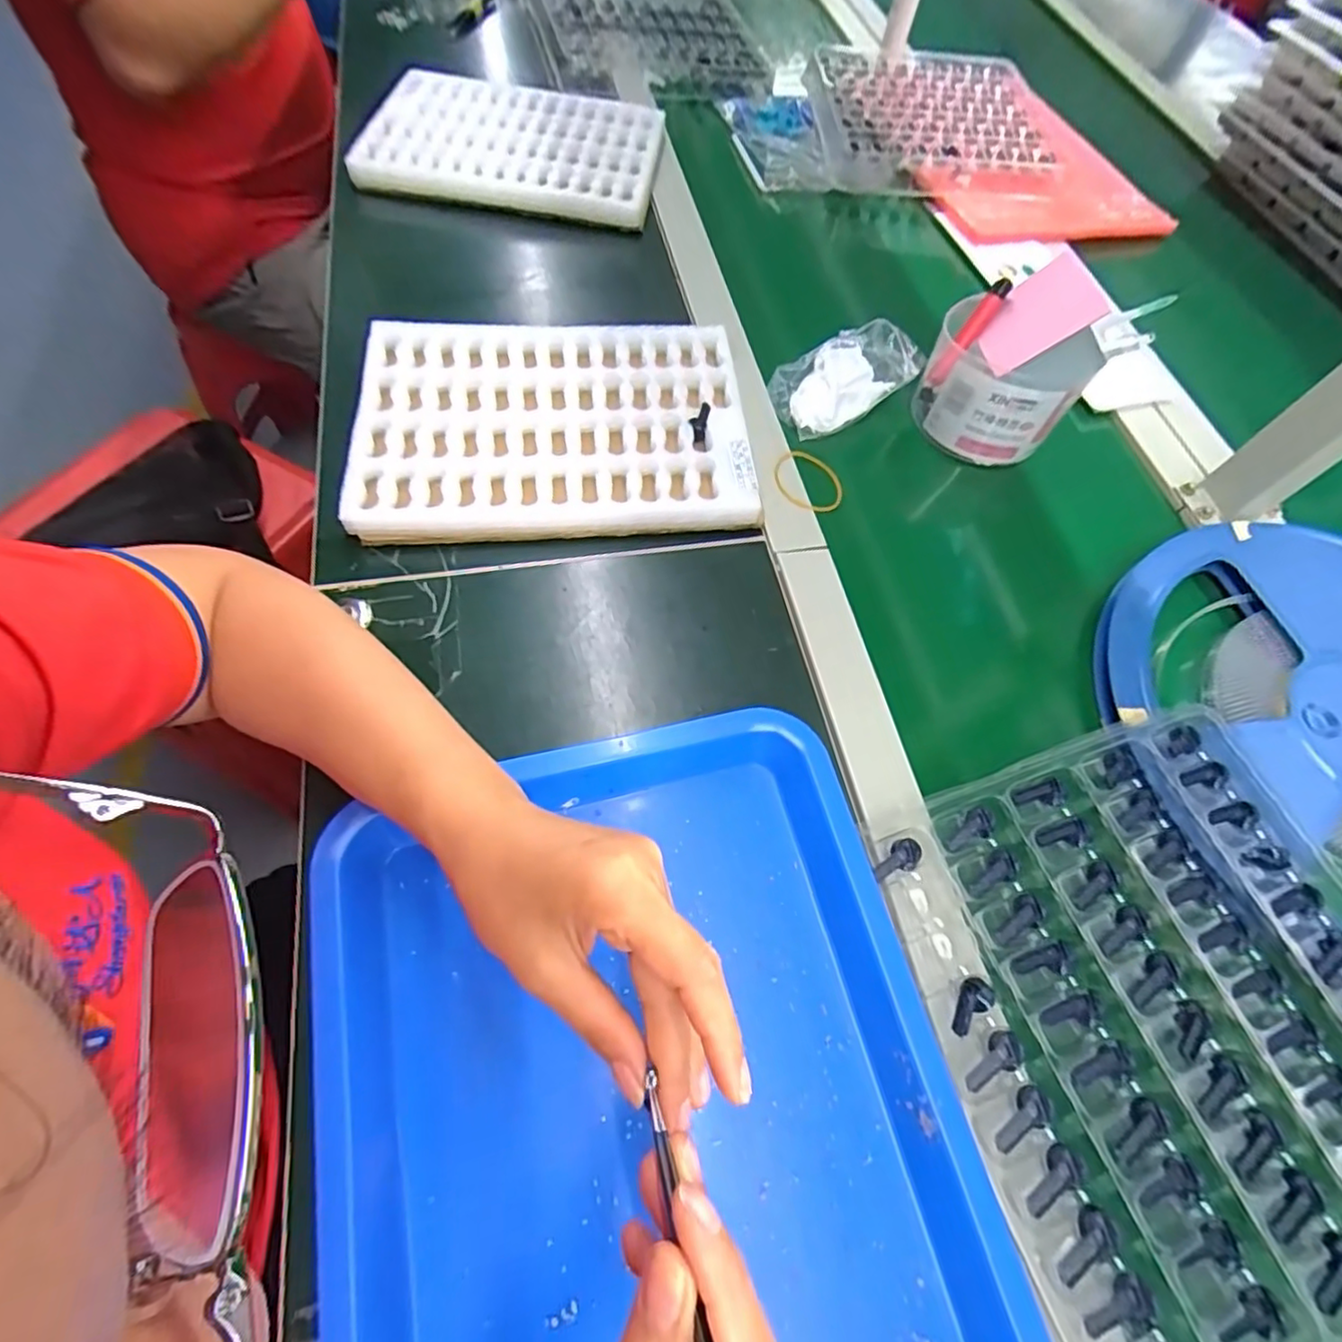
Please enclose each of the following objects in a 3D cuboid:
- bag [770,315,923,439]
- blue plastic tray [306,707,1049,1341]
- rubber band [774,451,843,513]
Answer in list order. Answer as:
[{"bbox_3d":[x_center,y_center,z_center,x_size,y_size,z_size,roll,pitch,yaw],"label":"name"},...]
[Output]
[{"bbox_3d":[0.142,-0.241,0.518,0.123,0.031,0.069,-27,69,-18],"label":"bag"},{"bbox_3d":[-0.013,0.192,0.277,0.276,0.038,0.325,-13,65,-12],"label":"blue plastic tray"},{"bbox_3d":[0.103,-0.146,0.481,0.052,0.007,0.068,8,56,-9],"label":"rubber band"}]

